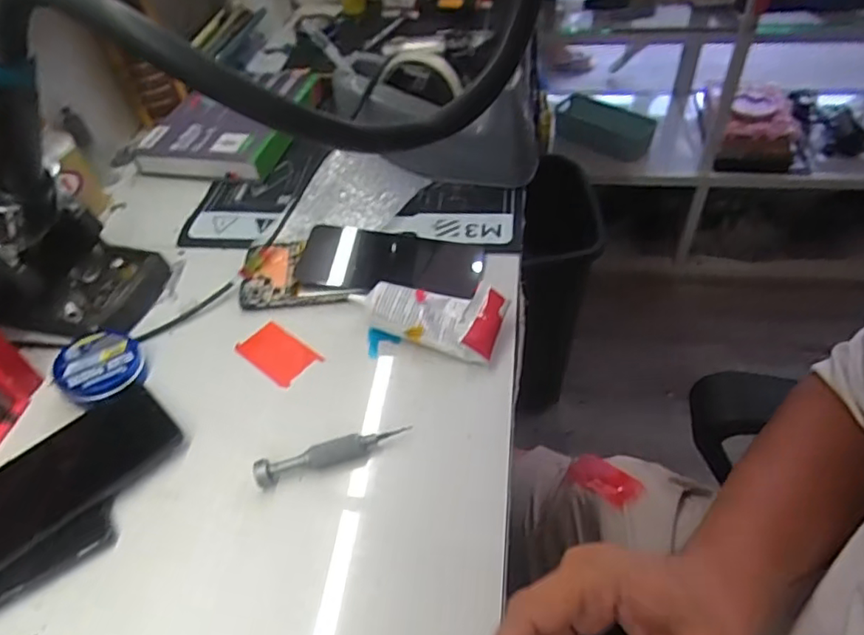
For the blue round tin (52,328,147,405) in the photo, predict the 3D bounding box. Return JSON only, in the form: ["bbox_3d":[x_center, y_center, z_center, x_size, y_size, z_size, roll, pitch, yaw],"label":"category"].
[{"bbox_3d":[-0.262,0.039,0.467,0.060,0.021,0.067,-23,49,-15],"label":"blue round tin"}]

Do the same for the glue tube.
[{"bbox_3d":[-0.003,-0.005,0.478,0.119,0.031,0.055,13,50,18],"label":"glue tube"}]

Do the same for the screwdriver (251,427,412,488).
[{"bbox_3d":[-0.069,0.093,0.408,0.107,0.012,0.014,-15,47,-7],"label":"screwdriver"}]

